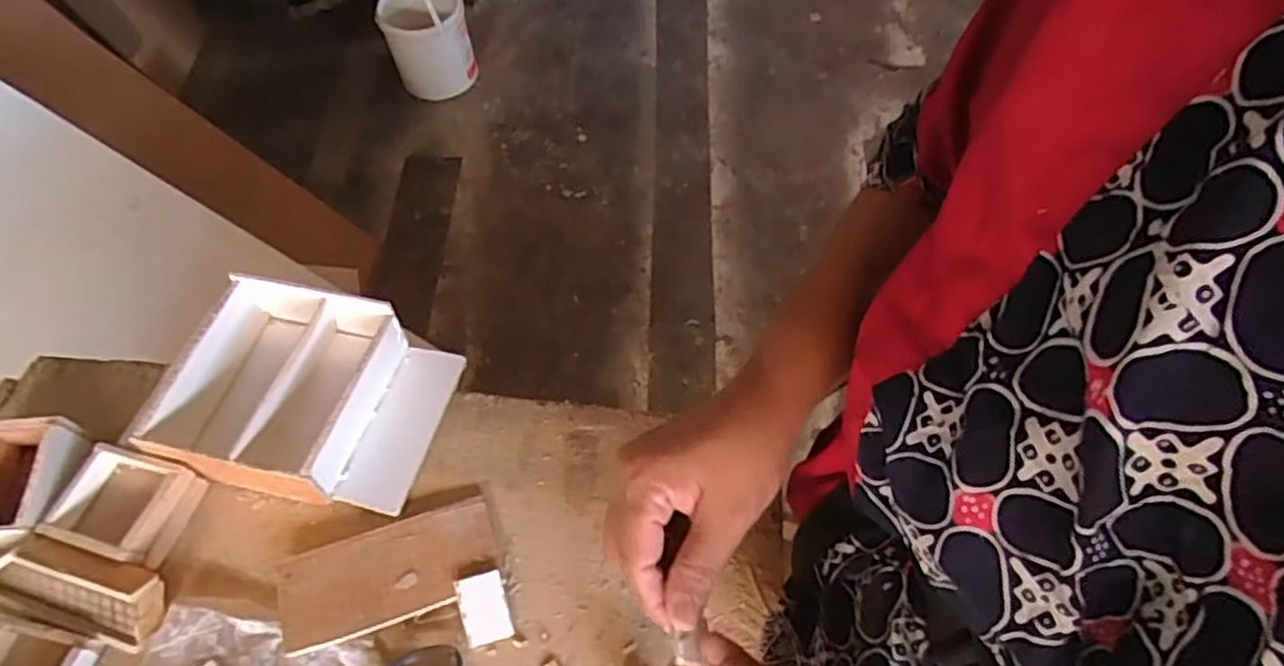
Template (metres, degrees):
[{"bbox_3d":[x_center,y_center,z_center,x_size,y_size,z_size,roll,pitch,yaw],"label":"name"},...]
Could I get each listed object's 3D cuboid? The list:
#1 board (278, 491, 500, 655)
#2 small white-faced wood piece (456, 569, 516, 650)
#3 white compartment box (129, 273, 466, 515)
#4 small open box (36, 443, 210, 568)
[{"bbox_3d":[-0.154,0.146,0.441,0.126,0.011,0.060,-17,63,-9],"label":"board"},{"bbox_3d":[-0.094,0.165,0.431,0.027,0.004,0.039,-16,76,-7],"label":"small white-faced wood piece"},{"bbox_3d":[-0.221,0.041,0.482,0.161,0.056,0.131,13,62,7],"label":"white compartment box"},{"bbox_3d":[-0.318,0.109,0.446,0.067,0.035,0.064,13,62,7],"label":"small open box"}]

